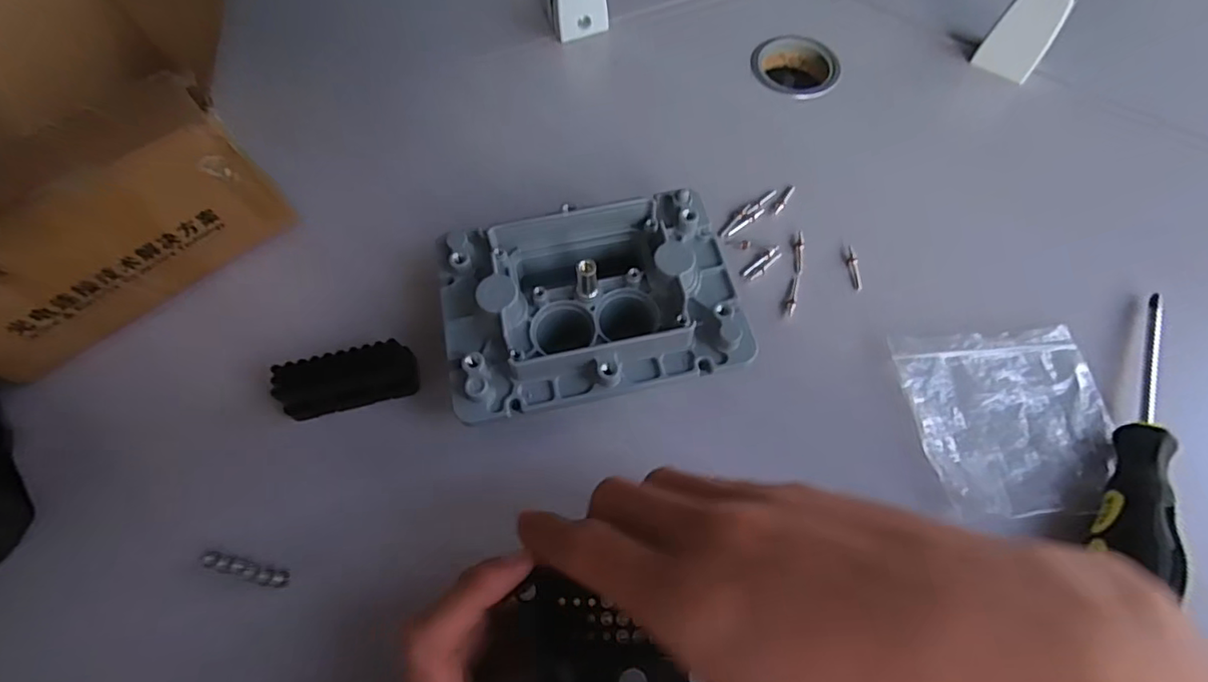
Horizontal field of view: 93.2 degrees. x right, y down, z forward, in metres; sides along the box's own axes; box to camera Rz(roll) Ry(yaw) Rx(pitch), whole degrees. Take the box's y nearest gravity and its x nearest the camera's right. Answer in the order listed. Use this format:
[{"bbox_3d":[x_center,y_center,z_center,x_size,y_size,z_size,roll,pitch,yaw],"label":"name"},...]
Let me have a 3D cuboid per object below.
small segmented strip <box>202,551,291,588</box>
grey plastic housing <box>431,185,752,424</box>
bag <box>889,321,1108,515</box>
[{"bbox_3d":[-0.172,0.109,0.273,0.041,0.010,0.007,13,64,7],"label":"small segmented strip"},{"bbox_3d":[-0.008,-0.019,0.306,0.149,0.051,0.105,-12,64,-5],"label":"grey plastic housing"},{"bbox_3d":[0.220,0.041,0.307,0.107,0.008,0.098,-5,64,-2],"label":"bag"}]

